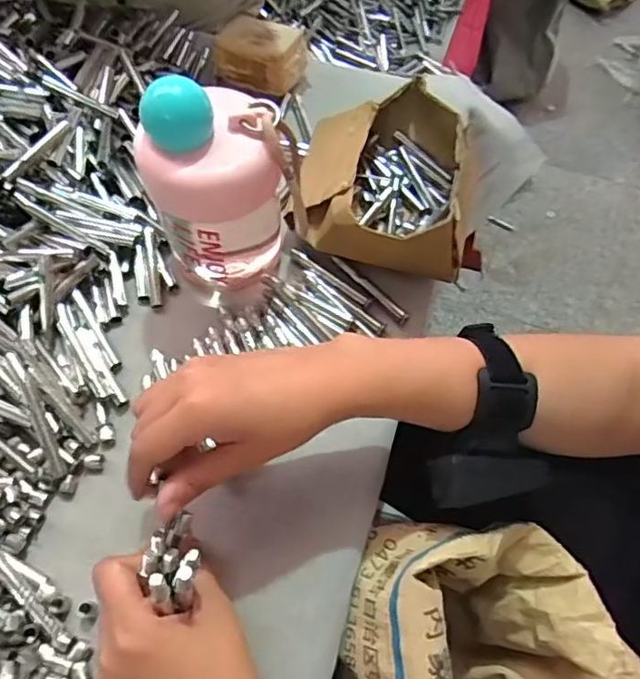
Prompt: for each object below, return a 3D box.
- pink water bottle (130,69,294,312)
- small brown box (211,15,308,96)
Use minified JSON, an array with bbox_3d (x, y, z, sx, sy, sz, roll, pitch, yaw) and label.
[{"bbox_3d":[-0.069,-0.099,0.400,0.091,0.151,0.082,-4,60,-5],"label":"pink water bottle"},{"bbox_3d":[-0.056,-0.276,0.558,0.087,0.041,0.065,13,60,5],"label":"small brown box"}]

